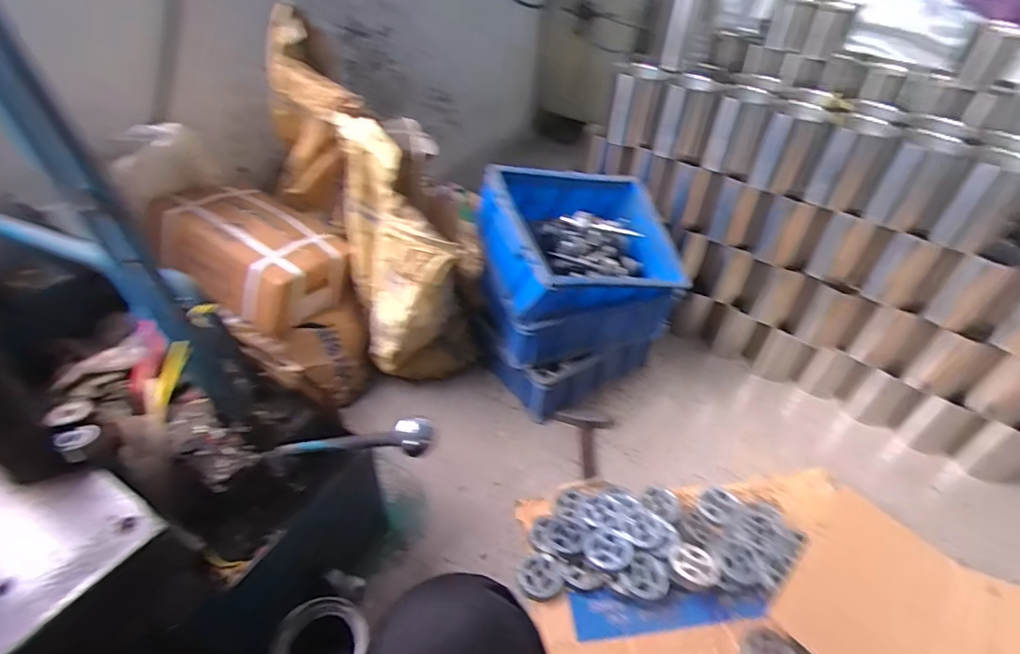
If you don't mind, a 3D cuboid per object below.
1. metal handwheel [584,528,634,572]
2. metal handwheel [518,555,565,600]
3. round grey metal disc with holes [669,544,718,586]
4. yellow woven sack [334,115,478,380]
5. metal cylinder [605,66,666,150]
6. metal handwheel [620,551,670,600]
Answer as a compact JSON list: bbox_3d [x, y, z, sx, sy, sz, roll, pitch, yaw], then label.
[{"bbox_3d":[0.175,0.401,0.938,0.083,0.019,0.076,2,40,-2],"label":"metal handwheel"},{"bbox_3d":[0.054,0.452,0.948,0.082,0.024,0.073,-19,45,-25],"label":"metal handwheel"},{"bbox_3d":[0.326,0.418,0.929,0.077,0.017,0.068,21,43,19],"label":"round grey metal disc with holes"},{"bbox_3d":[-0.196,-0.086,1.108,0.254,0.567,0.296,-6,41,-12],"label":"yellow woven sack"},{"bbox_3d":[0.310,-0.558,1.327,0.120,0.172,0.092,10,40,7],"label":"metal cylinder"},{"bbox_3d":[0.242,0.439,0.920,0.073,0.017,0.071,2,40,-2],"label":"metal handwheel"}]

